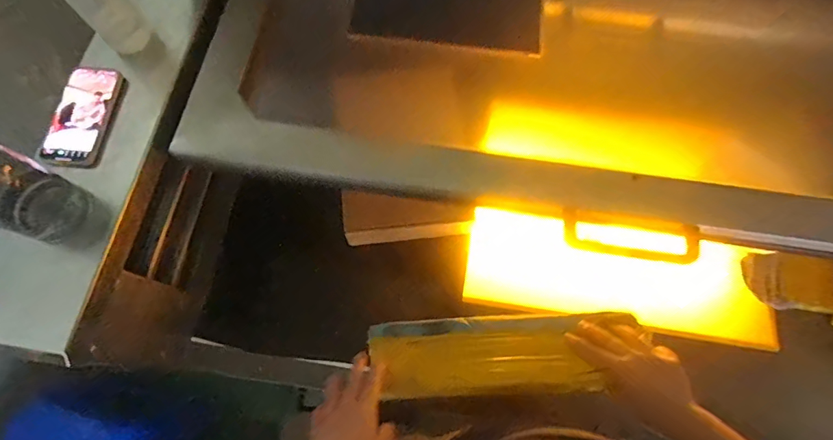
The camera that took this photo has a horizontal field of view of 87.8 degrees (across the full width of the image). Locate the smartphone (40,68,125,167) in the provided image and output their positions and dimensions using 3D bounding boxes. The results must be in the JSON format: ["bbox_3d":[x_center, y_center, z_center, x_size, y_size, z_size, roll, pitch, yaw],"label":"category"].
[{"bbox_3d":[-0.512,-0.159,0.663,0.081,0.013,0.162,5,71,2],"label":"smartphone"}]

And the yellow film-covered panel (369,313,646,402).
[{"bbox_3d":[0.122,0.189,0.629,0.376,0.017,0.138,-4,35,3],"label":"yellow film-covered panel"}]

